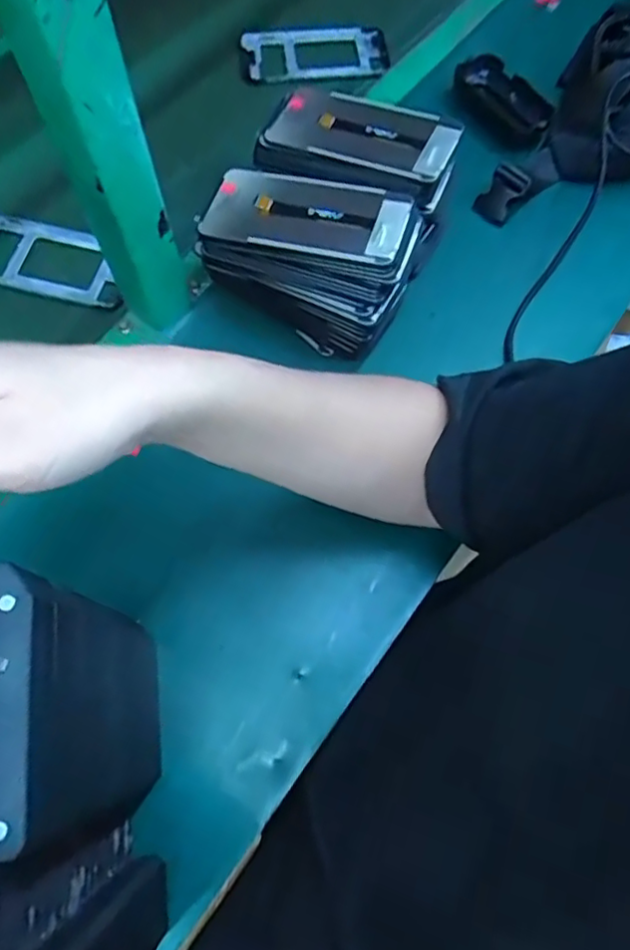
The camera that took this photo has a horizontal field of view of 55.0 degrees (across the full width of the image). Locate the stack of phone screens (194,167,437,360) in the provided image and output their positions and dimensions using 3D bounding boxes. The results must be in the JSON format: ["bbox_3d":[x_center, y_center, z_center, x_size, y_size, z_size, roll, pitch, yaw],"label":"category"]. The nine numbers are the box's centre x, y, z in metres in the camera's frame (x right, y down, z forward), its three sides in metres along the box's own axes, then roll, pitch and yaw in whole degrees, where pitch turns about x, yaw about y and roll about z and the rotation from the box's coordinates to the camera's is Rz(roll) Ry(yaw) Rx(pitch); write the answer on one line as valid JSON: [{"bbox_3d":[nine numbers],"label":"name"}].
[{"bbox_3d":[0.001,-0.180,0.489,0.165,0.096,0.092,27,70,8],"label":"stack of phone screens"}]

